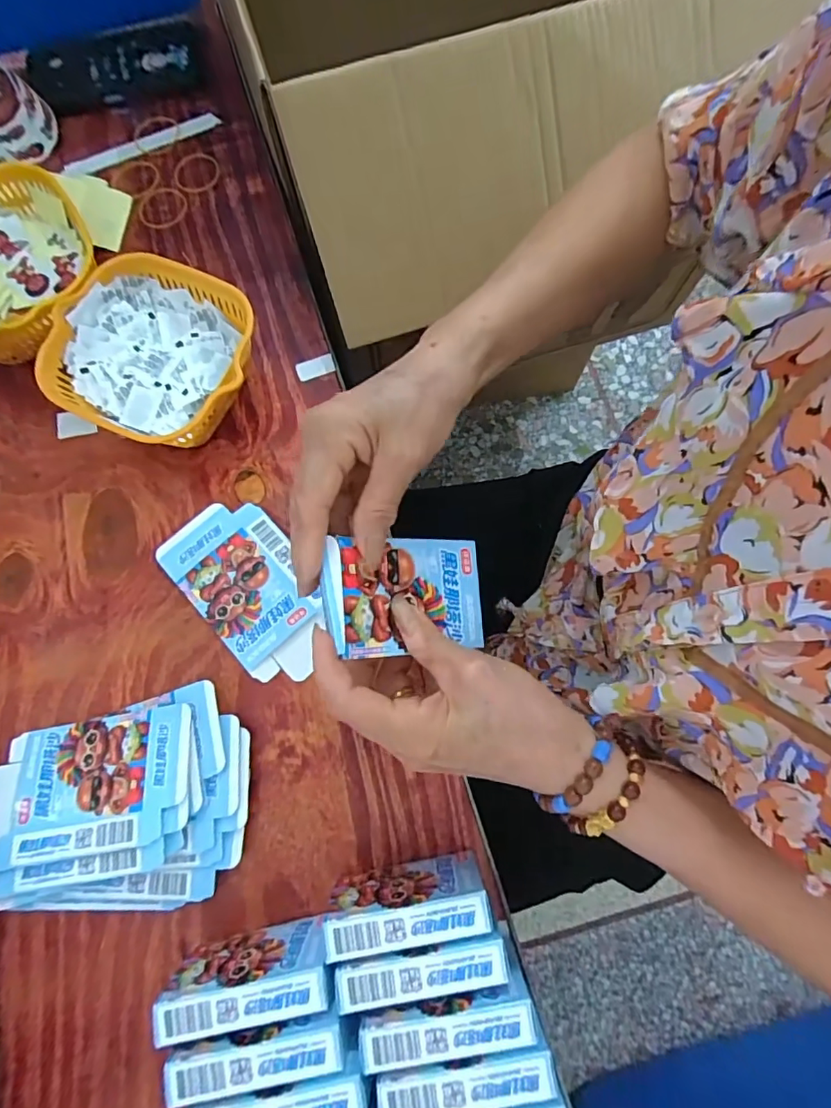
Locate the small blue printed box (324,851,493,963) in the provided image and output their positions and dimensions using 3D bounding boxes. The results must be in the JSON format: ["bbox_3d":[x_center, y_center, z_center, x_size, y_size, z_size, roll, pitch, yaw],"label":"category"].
[{"bbox_3d":[-0.004,0.209,0.313,0.090,0.067,0.024,-9,77,-1],"label":"small blue printed box"}]

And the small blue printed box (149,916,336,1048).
[{"bbox_3d":[-0.090,0.244,0.305,0.094,0.068,0.026,-11,77,-1],"label":"small blue printed box"}]

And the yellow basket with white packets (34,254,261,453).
[{"bbox_3d":[-0.191,-0.145,0.399,0.143,0.064,0.131,27,79,7],"label":"yellow basket with white packets"}]

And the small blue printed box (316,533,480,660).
[{"bbox_3d":[-0.005,0.023,0.296,0.095,0.008,0.064,1,80,-29],"label":"small blue printed box"}]

